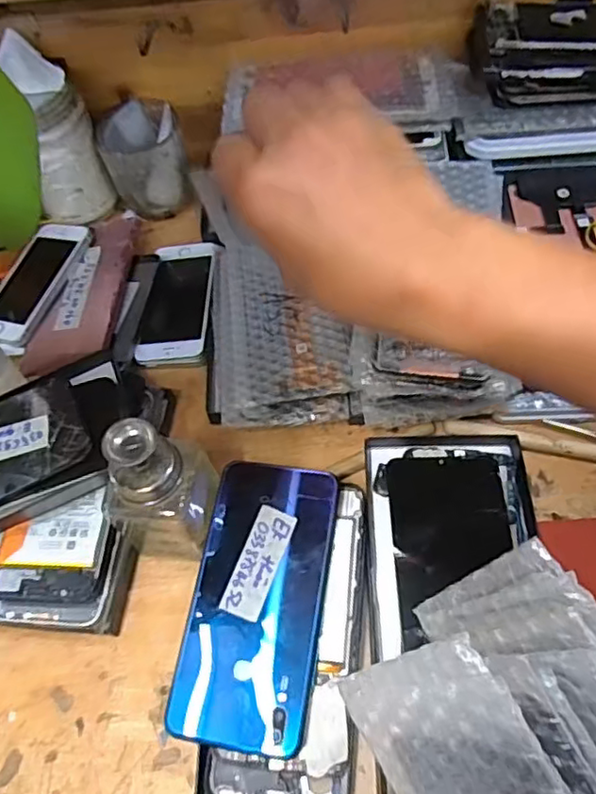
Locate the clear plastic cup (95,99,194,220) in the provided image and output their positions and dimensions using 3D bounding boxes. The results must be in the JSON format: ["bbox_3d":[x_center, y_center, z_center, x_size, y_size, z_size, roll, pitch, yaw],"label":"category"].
[{"bbox_3d":[-0.132,-0.208,0.547,0.068,0.072,0.074,-20,59,-6],"label":"clear plastic cup"}]

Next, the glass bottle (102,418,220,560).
[{"bbox_3d":[-0.082,0.055,0.366,0.051,0.118,0.053,-1,61,2],"label":"glass bottle"}]

